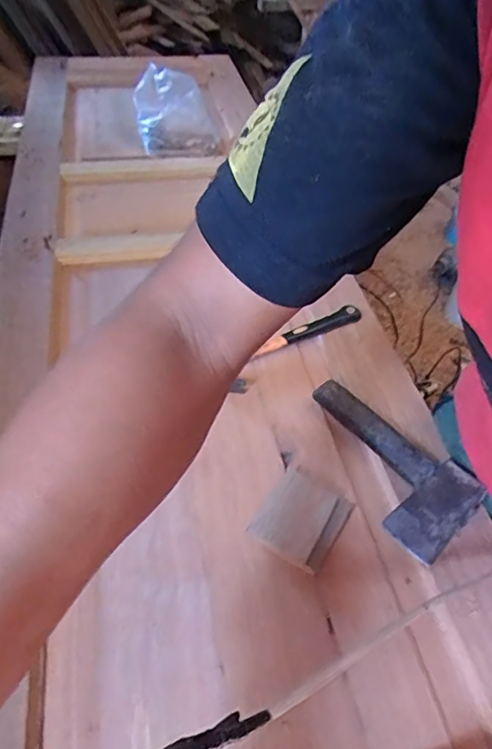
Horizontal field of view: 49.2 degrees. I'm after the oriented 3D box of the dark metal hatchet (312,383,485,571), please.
[{"bbox_3d":[0.161,0.101,0.646,0.109,0.033,0.233,-28,53,-27],"label":"dark metal hatchet"}]

